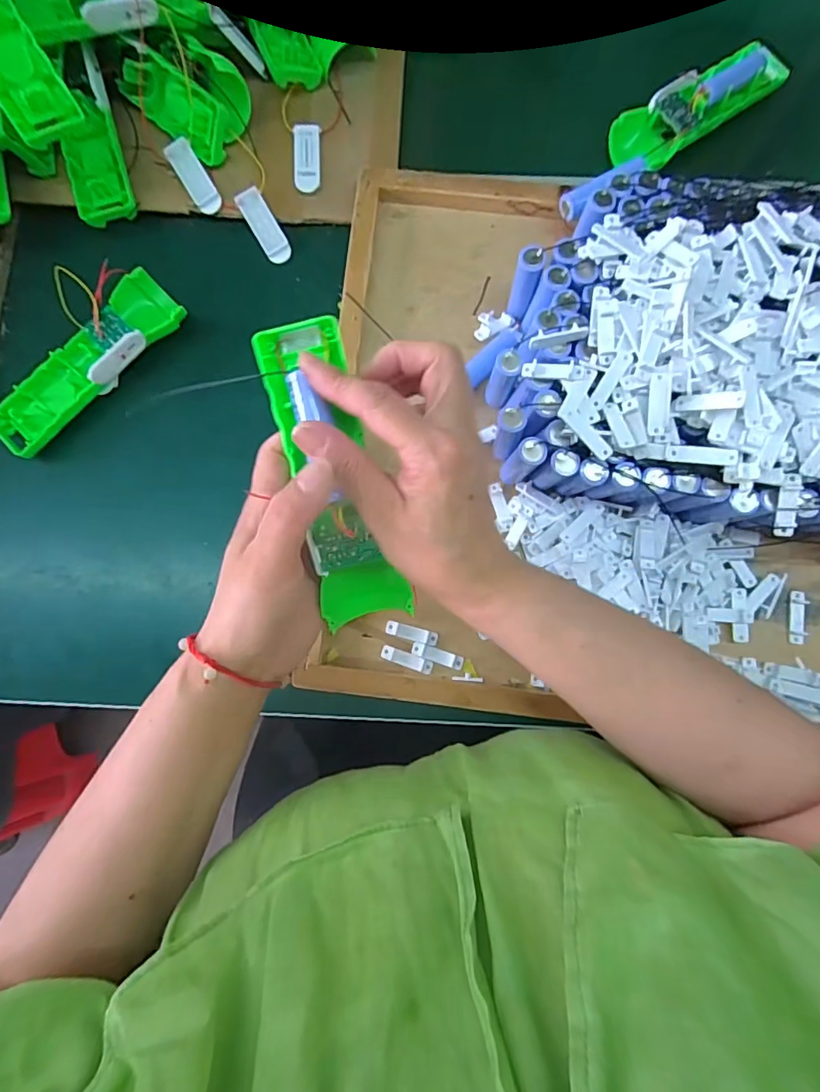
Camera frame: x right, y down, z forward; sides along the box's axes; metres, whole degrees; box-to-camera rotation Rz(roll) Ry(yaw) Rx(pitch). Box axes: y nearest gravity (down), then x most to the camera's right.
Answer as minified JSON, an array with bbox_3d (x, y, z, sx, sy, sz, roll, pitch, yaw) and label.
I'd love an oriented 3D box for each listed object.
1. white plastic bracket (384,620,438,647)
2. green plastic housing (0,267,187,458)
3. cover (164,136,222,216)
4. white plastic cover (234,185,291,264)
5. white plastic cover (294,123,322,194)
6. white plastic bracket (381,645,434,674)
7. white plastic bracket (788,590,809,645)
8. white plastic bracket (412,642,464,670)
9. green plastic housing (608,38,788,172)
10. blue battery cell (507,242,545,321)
[{"bbox_3d":[0.001,0.062,0.356,0.037,0.004,0.010,15,81,4],"label":"white plastic bracket"},{"bbox_3d":[-0.247,-0.139,0.385,0.163,0.022,0.051,-44,82,-5],"label":"green plastic housing"},{"bbox_3d":[-0.174,-0.299,0.406,0.021,0.004,0.059,-32,96,-3],"label":"cover"},{"bbox_3d":[-0.119,-0.262,0.410,0.021,0.005,0.062,-30,94,-3],"label":"white plastic cover"},{"bbox_3d":[-0.084,-0.320,0.411,0.022,0.008,0.057,0,81,2],"label":"white plastic cover"},{"bbox_3d":[-0.002,0.080,0.352,0.037,0.004,0.010,19,82,5],"label":"white plastic bracket"},{"bbox_3d":[0.274,0.051,0.353,0.010,0.006,0.037,7,81,3],"label":"white plastic bracket"},{"bbox_3d":[0.020,0.078,0.355,0.037,0.004,0.010,19,82,5],"label":"white plastic bracket"},{"bbox_3d":[0.243,-0.372,0.422,0.166,0.025,0.050,-37,81,-4],"label":"green plastic housing"},{"bbox_3d":[0.081,-0.186,0.362,0.016,0.063,0.018,15,81,4],"label":"blue battery cell"}]

